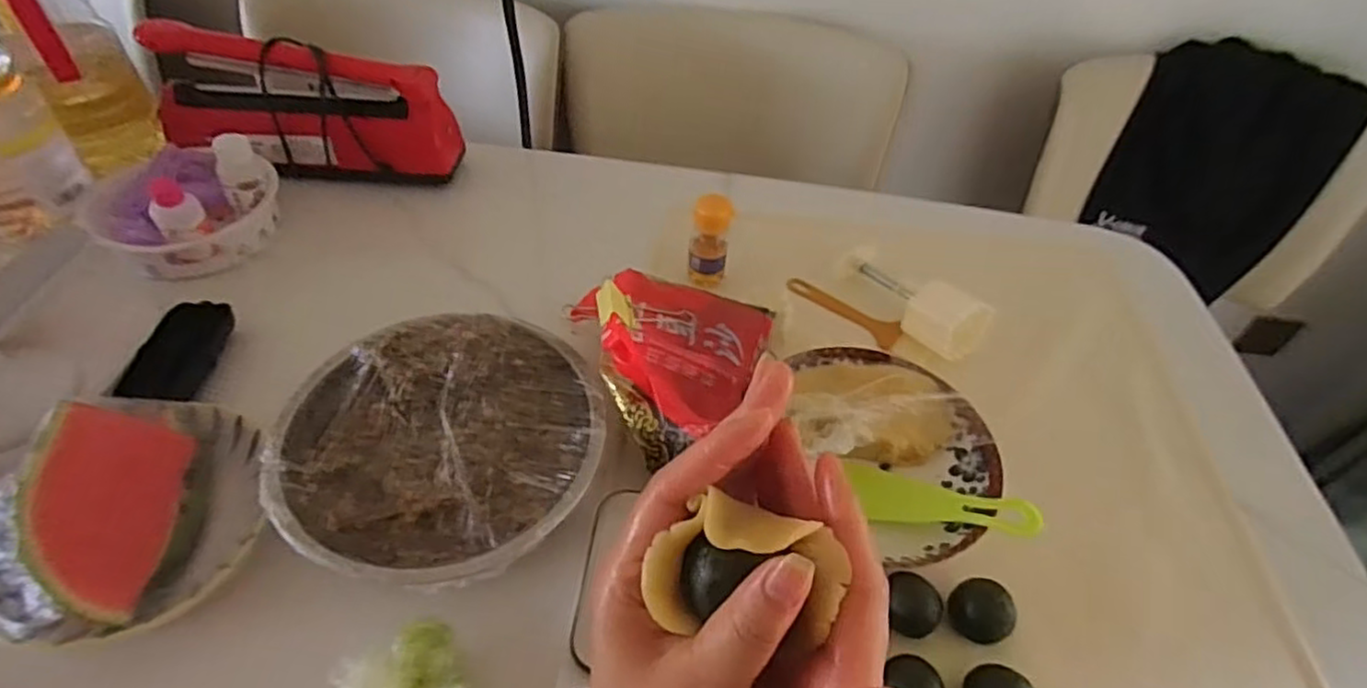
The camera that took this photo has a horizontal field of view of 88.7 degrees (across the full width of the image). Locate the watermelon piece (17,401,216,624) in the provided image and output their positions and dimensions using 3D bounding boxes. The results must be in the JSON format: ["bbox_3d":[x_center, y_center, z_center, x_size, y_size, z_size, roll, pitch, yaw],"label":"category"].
[{"bbox_3d":[-0.373,0.101,0.458,0.084,0.055,0.151,-6,47,-10],"label":"watermelon piece"}]

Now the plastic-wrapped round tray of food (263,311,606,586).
[{"bbox_3d":[-0.163,0.071,0.485,0.208,0.070,0.198,2,46,-2],"label":"plastic-wrapped round tray of food"}]

